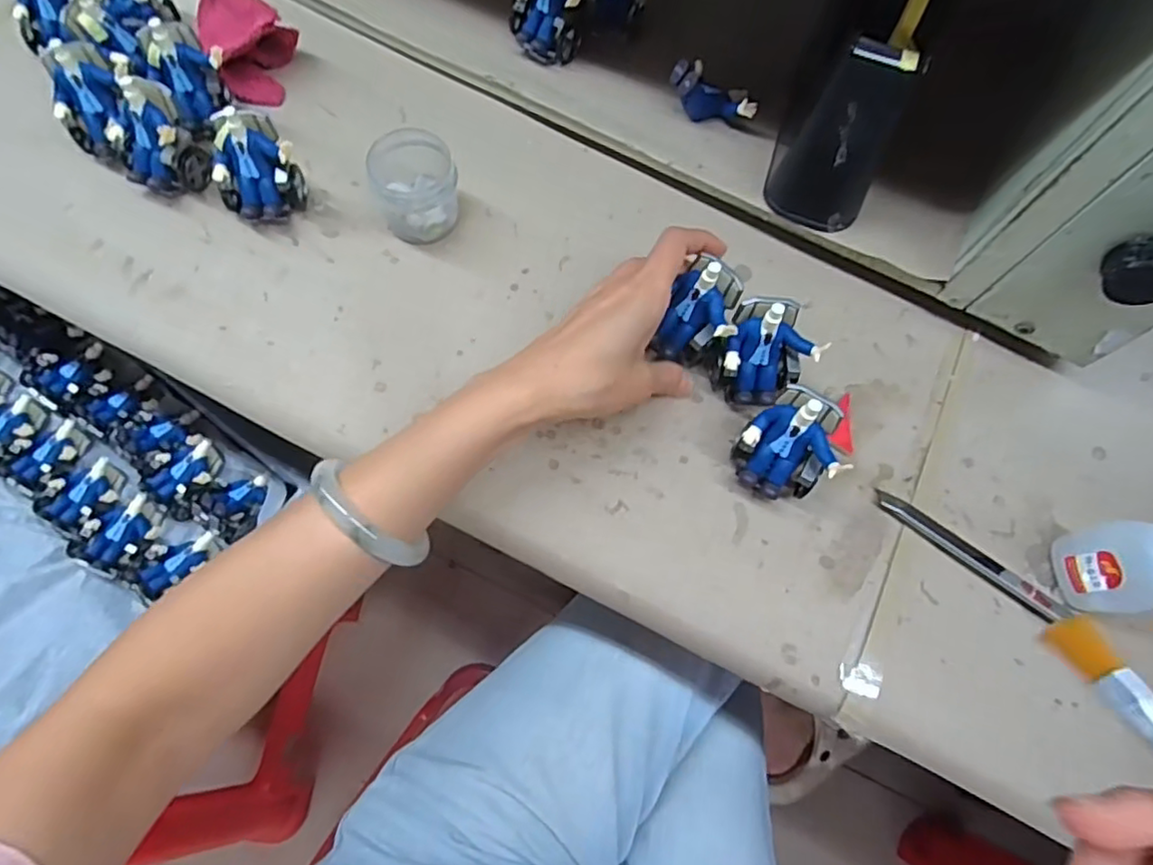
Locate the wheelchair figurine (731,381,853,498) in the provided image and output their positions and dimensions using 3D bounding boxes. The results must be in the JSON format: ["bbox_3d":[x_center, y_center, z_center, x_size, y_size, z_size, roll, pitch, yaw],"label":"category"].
[{"bbox_3d":[0.114,0.009,0.337,0.048,0.063,0.046,32,72,9],"label":"wheelchair figurine"}]

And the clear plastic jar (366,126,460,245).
[{"bbox_3d":[-0.100,-0.151,0.394,0.052,0.050,0.043,-20,72,-9],"label":"clear plastic jar"}]

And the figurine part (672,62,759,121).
[{"bbox_3d":[0.092,-0.229,0.417,0.058,0.036,0.025,10,70,1],"label":"figurine part"}]

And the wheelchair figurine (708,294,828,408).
[{"bbox_3d":[0.109,-0.044,0.359,0.049,0.066,0.046,19,70,5],"label":"wheelchair figurine"}]

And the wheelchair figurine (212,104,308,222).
[{"bbox_3d":[-0.199,-0.162,0.386,0.048,0.061,0.038,-42,77,-15],"label":"wheelchair figurine"}]

